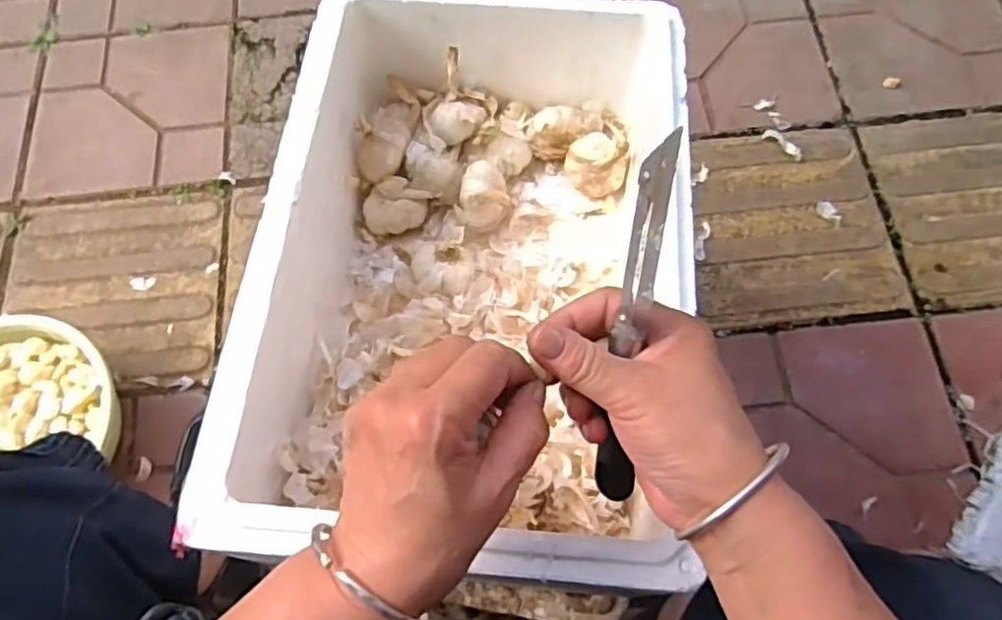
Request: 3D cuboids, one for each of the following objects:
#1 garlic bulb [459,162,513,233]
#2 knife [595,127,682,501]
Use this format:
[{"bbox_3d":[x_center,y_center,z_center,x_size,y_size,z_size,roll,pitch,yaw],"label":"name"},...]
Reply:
[{"bbox_3d":[-0.015,-0.102,0.588,0.044,0.050,0.055,-11,72,-3],"label":"garlic bulb"},{"bbox_3d":[0.061,0.012,0.302,0.016,0.181,0.017,4,26,2],"label":"knife"}]

